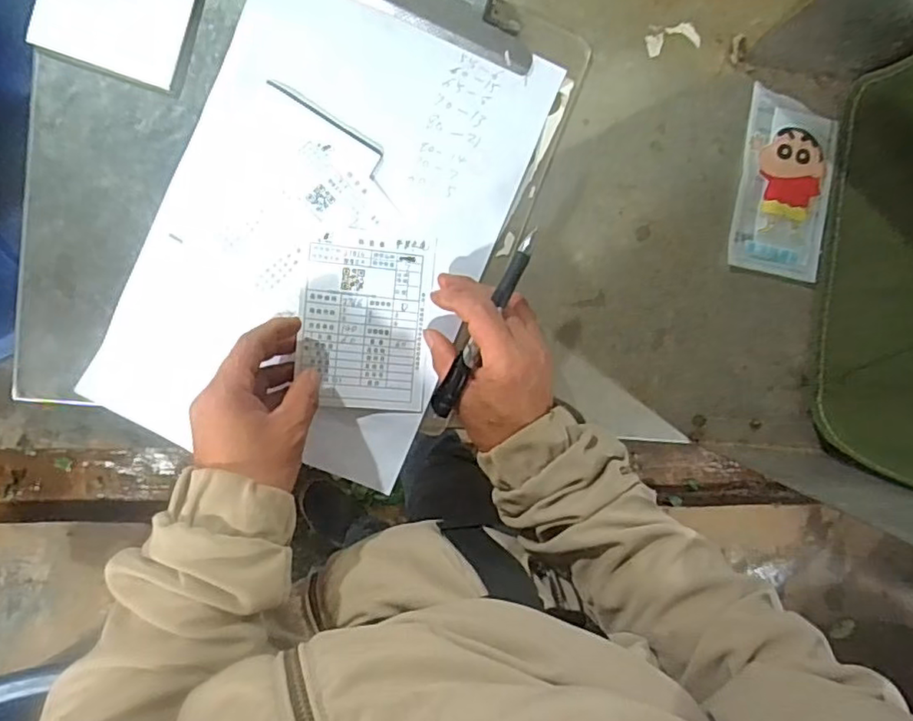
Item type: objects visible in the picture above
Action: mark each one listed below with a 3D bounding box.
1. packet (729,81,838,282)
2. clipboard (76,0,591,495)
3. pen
[{"bbox_3d":[0.261,-0.137,0.481,0.078,0.005,0.138,8,91,-8],"label":"packet"},{"bbox_3d":[-0.070,-0.108,0.427,0.240,0.028,0.368,21,89,-8],"label":"clipboard"},{"bbox_3d":[0.019,-0.024,0.406,0.014,0.008,0.135,27,96,-7],"label":"pen"}]

